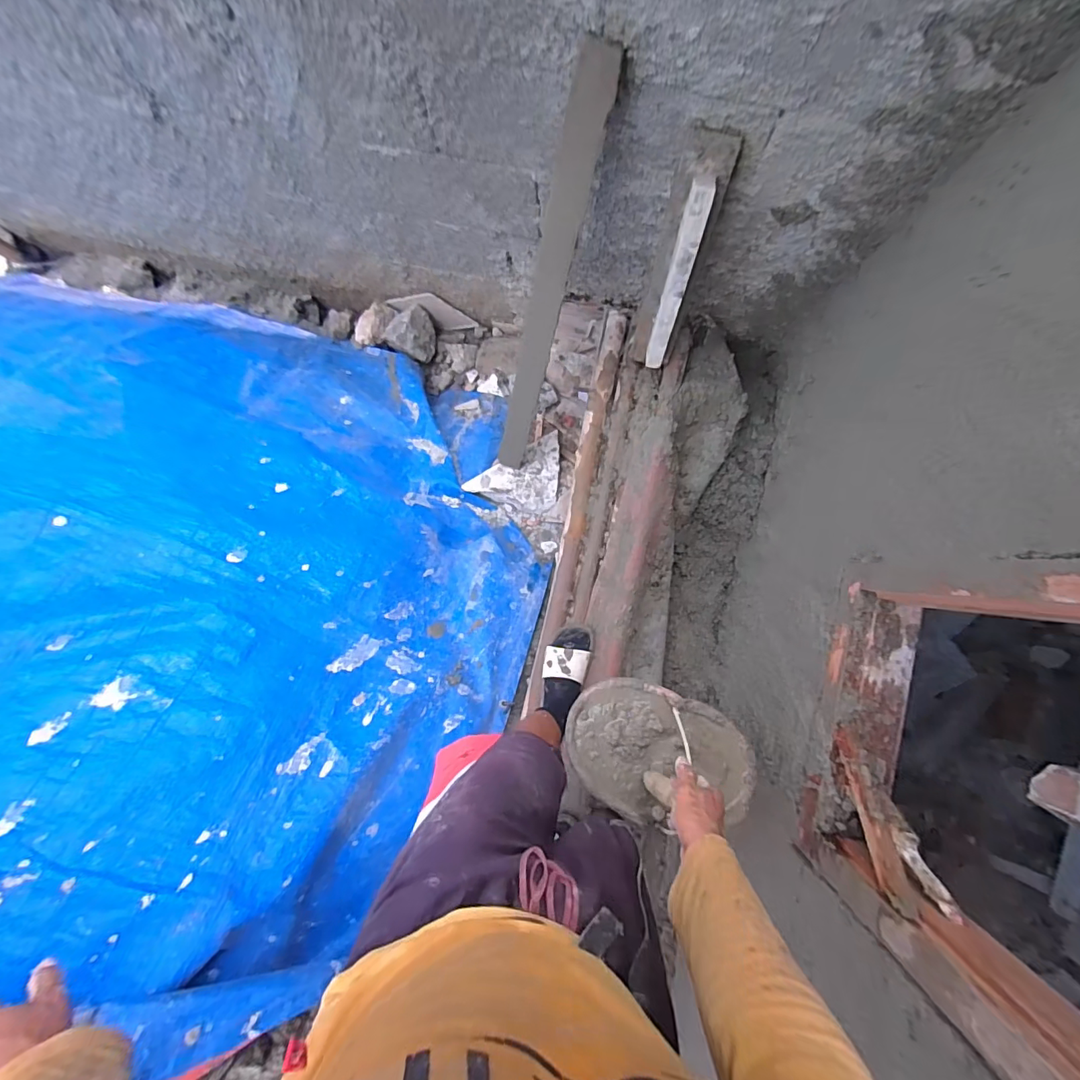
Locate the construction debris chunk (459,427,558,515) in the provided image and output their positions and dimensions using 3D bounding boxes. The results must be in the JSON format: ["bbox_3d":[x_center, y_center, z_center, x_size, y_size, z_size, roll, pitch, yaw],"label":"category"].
[{"bbox_3d":[-0.047,-0.173,1.482,0.318,0.044,0.207,-32,86,0],"label":"construction debris chunk"}]

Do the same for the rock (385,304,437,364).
[{"bbox_3d":[-0.420,-0.687,1.607,0.144,0.121,0.147,0,87,2],"label":"rock"}]

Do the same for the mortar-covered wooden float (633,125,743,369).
[{"bbox_3d":[0.271,-0.530,0.968,0.091,0.448,0.084,13,57,3],"label":"mortar-covered wooden float"}]

